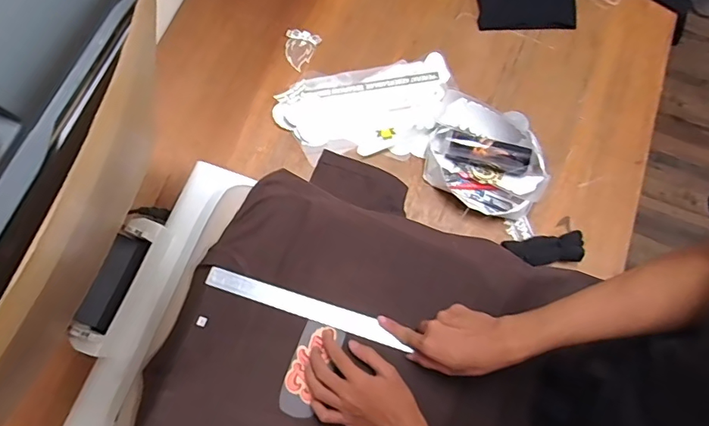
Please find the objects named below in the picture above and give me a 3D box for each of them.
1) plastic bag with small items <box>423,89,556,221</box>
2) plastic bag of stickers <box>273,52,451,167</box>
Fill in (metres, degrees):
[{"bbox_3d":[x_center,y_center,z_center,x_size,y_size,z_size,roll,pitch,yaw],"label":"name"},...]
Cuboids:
[{"bbox_3d":[0.220,-0.088,0.780,0.195,0.068,0.163,15,73,4],"label":"plastic bag with small items"},{"bbox_3d":[0.023,-0.179,0.836,0.306,0.016,0.174,-7,73,-3],"label":"plastic bag of stickers"}]

